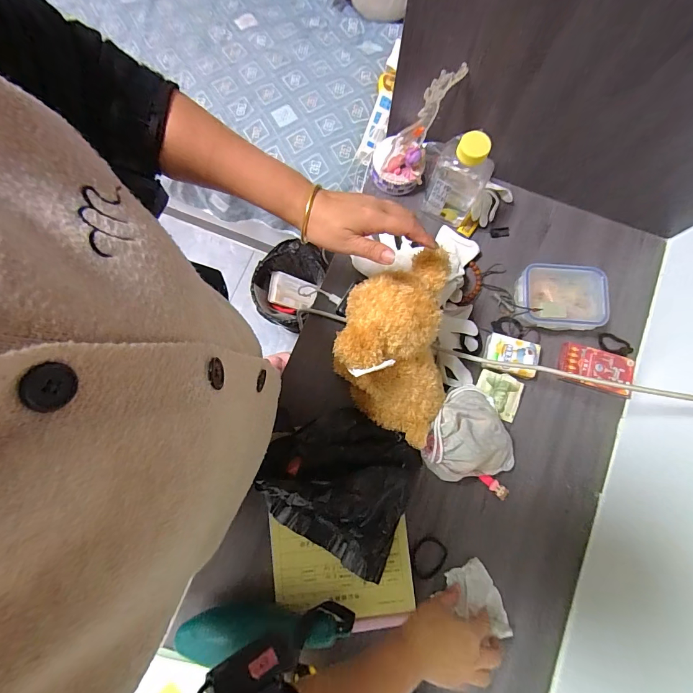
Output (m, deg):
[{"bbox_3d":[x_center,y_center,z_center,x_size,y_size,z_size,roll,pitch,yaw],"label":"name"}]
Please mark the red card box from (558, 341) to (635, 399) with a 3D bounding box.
[{"bbox_3d":[0.386,0.036,0.572,0.112,0.024,0.058,16,79,2],"label":"red card box"}]

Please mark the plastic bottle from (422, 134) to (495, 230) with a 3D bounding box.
[{"bbox_3d":[0.175,-0.260,0.552,0.079,0.147,0.079,26,80,4],"label":"plastic bottle"}]

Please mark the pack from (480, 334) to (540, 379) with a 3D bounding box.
[{"bbox_3d":[0.251,0.016,0.568,0.077,0.032,0.056,18,80,3],"label":"pack"}]

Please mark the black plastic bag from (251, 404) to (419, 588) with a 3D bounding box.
[{"bbox_3d":[-0.011,0.185,0.509,0.197,0.064,0.182,27,80,4],"label":"black plastic bag"}]

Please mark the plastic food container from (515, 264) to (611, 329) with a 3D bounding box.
[{"bbox_3d":[0.326,-0.074,0.576,0.136,0.060,0.100,5,79,0],"label":"plastic food container"}]

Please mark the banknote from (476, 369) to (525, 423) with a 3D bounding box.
[{"bbox_3d":[0.231,0.074,0.563,0.068,0.006,0.064,20,92,4],"label":"banknote"}]

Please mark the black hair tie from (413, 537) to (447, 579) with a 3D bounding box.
[{"bbox_3d":[0.116,0.297,0.520,0.056,0.006,0.045,-41,82,-8],"label":"black hair tie"}]

